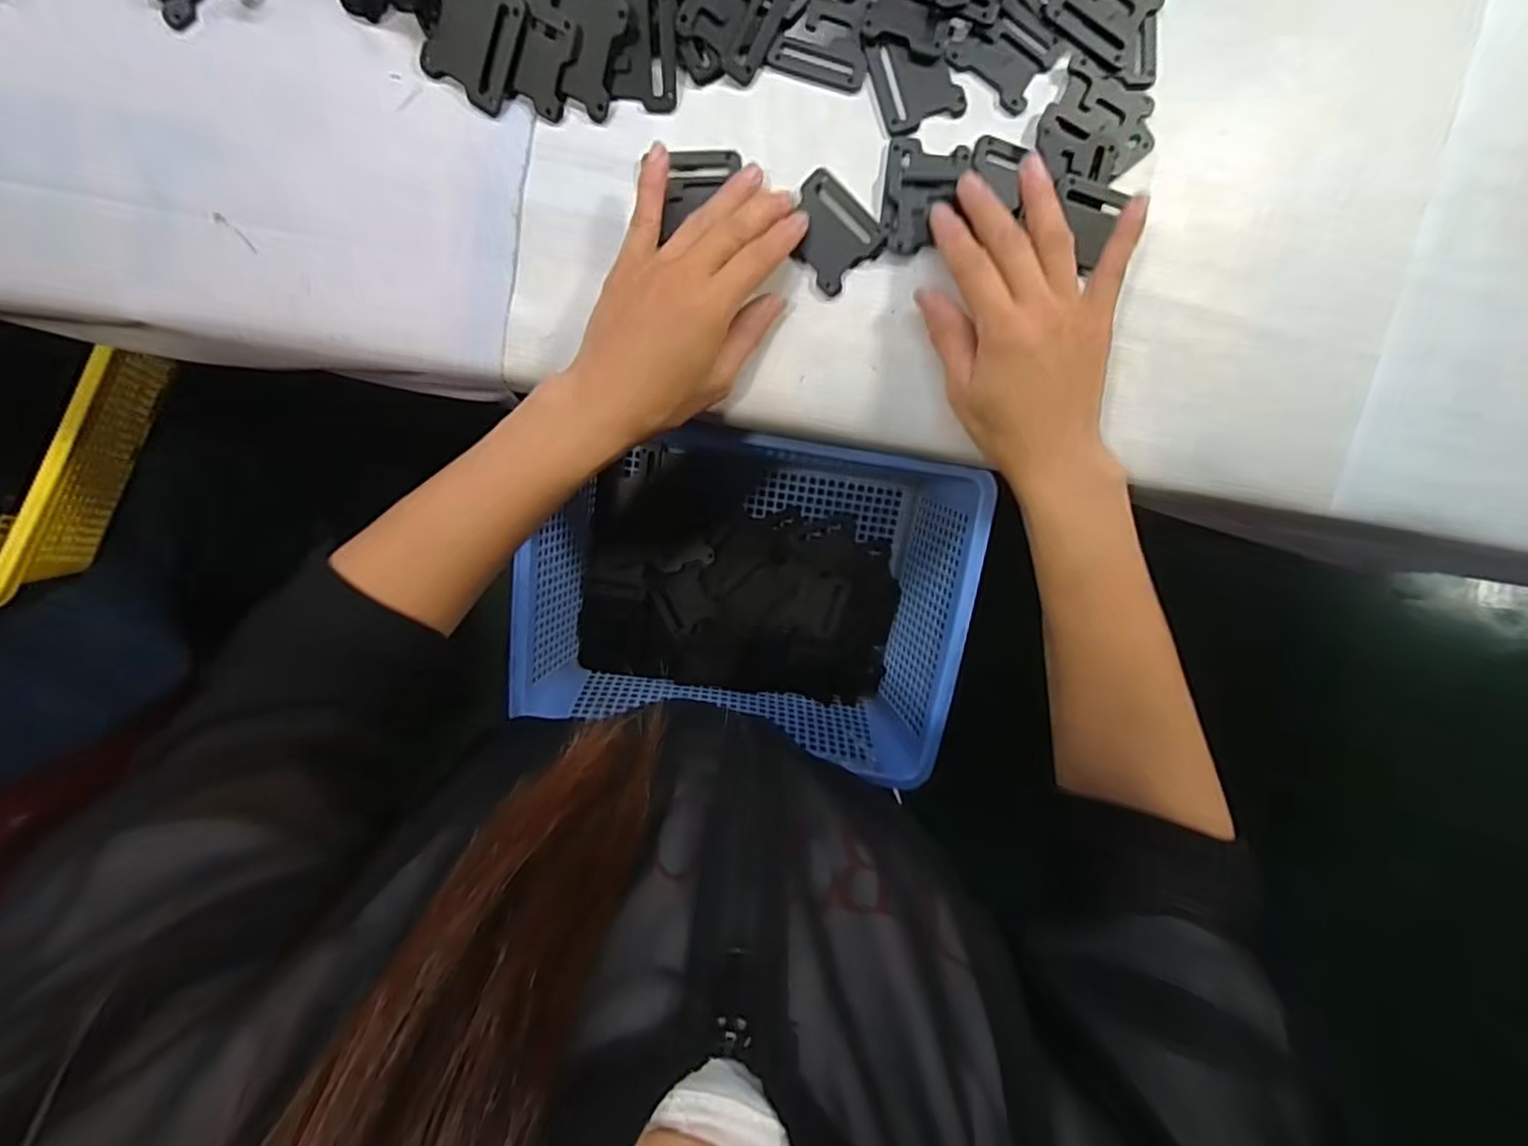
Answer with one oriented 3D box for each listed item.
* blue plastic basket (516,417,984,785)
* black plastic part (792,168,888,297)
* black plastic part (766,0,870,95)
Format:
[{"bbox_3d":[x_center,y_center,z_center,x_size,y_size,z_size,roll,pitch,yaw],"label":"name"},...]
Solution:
[{"bbox_3d":[-0.014,0.015,0.468,0.291,0.111,0.214,10,96,-4],"label":"blue plastic basket"},{"bbox_3d":[0.034,-0.180,0.339,0.043,0.005,0.050,-43,97,2],"label":"black plastic part"},{"bbox_3d":[0.031,-0.273,0.328,0.047,0.004,0.042,14,96,-5],"label":"black plastic part"}]

